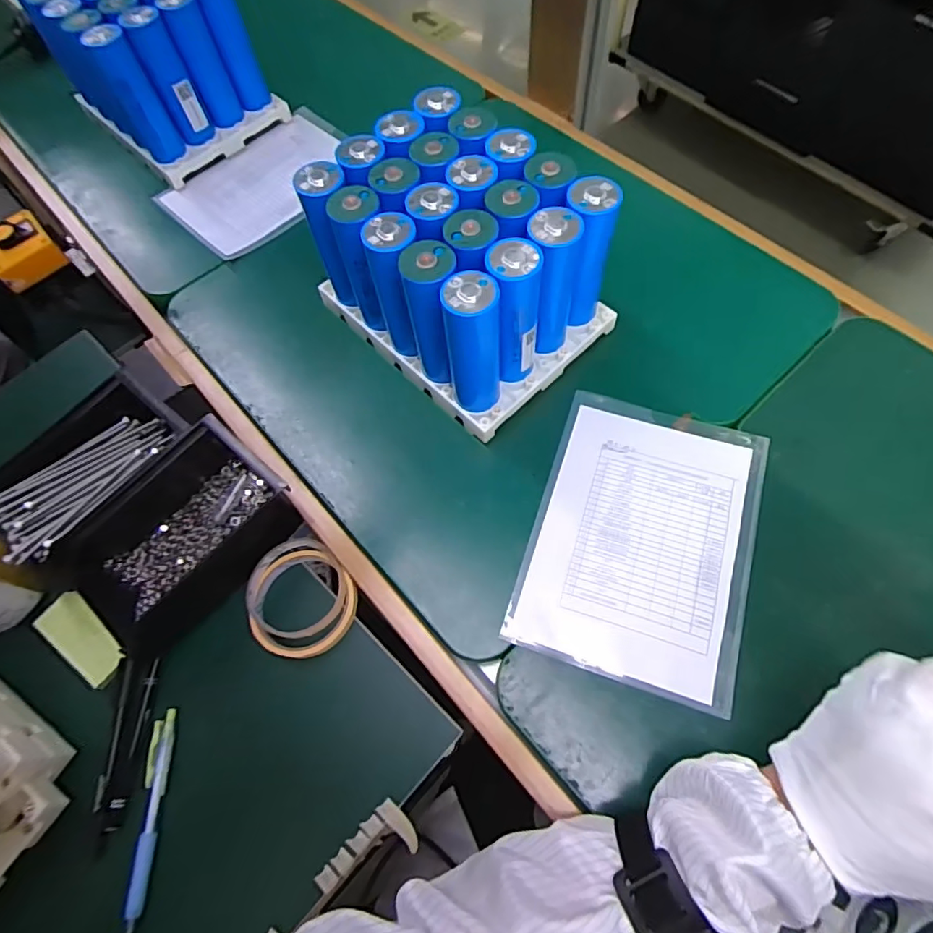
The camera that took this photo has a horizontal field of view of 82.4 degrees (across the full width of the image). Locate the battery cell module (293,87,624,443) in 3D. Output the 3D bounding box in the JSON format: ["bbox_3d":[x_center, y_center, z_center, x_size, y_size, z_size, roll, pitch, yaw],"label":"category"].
[{"bbox_3d":[-0.005,-0.172,0.461,0.166,0.153,0.219,-42,69,-15],"label":"battery cell module"}]

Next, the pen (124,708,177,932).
[{"bbox_3d":[-0.232,0.256,0.393,0.017,0.018,0.136,-7,63,0],"label":"pen"}]

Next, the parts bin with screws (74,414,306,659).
[{"bbox_3d":[-0.234,0.059,0.451,0.113,0.062,0.178,37,72,18],"label":"parts bin with screws"}]

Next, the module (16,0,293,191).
[{"bbox_3d":[-0.362,-0.476,0.626,0.174,0.154,0.201,-43,70,-15],"label":"module"}]

